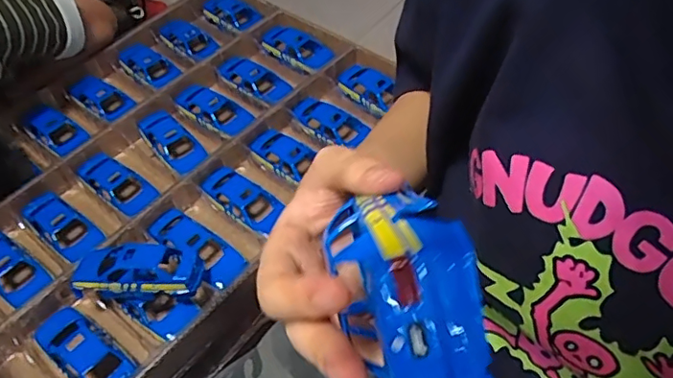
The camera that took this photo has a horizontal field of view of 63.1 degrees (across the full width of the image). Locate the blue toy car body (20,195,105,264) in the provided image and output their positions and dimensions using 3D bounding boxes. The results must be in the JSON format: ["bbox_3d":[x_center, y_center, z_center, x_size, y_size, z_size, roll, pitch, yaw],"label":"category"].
[{"bbox_3d":[-0.320,0.046,0.643,0.131,0.030,0.044,30,60,25],"label":"blue toy car body"}]

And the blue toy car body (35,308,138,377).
[{"bbox_3d":[-0.249,0.158,0.538,0.117,0.025,0.048,30,59,25],"label":"blue toy car body"}]

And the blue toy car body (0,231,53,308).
[{"bbox_3d":[-0.360,0.089,0.604,0.122,0.023,0.047,30,59,25],"label":"blue toy car body"}]

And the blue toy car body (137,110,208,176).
[{"bbox_3d":[-0.210,-0.056,0.713,0.050,0.039,0.129,-33,56,-20],"label":"blue toy car body"}]

